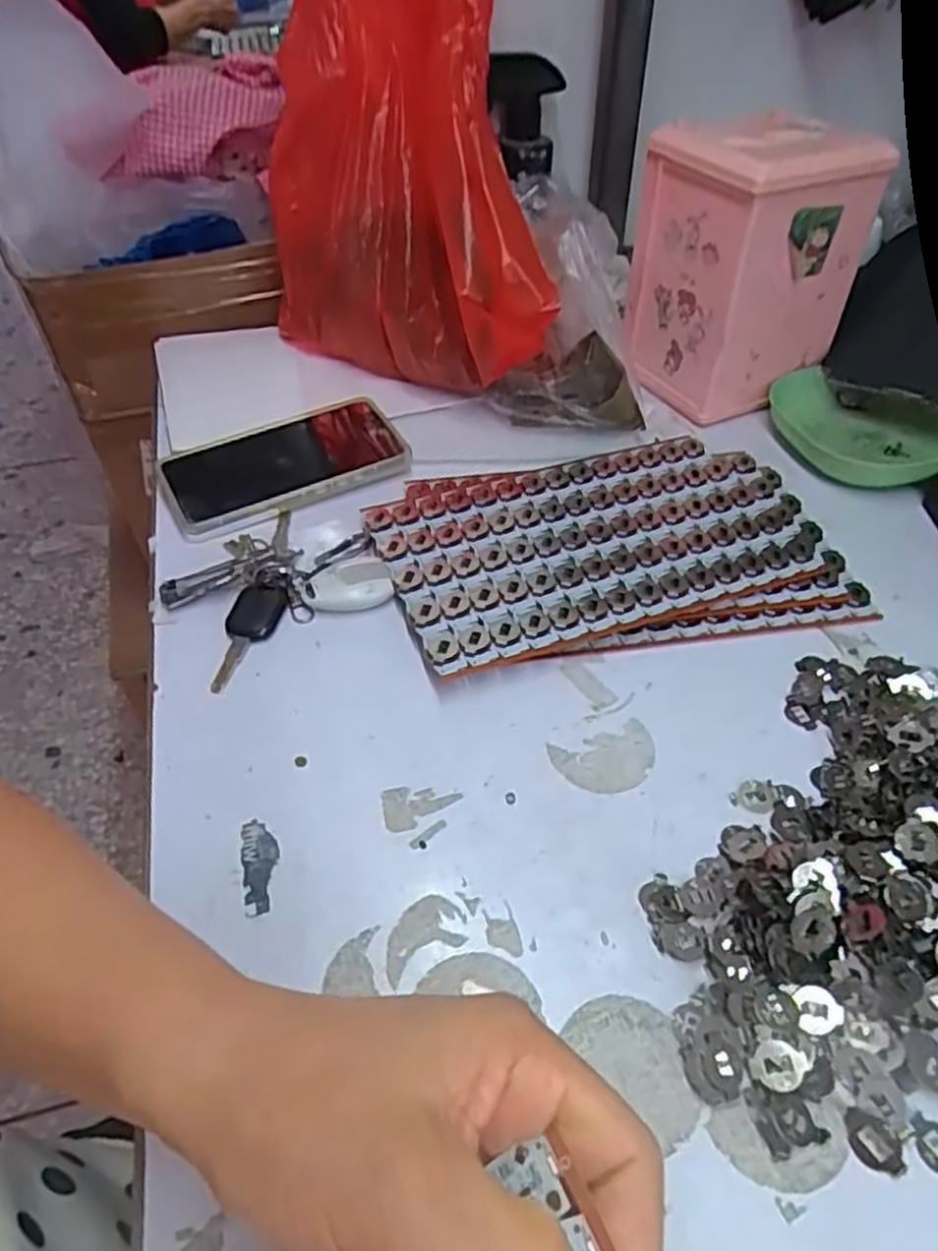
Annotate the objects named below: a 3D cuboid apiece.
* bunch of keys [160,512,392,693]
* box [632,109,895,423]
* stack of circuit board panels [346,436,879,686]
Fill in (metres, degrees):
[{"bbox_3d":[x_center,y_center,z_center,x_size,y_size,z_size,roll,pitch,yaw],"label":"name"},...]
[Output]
[{"bbox_3d":[-0.119,-0.030,0.464,0.121,0.018,0.110,-28,52,-24],"label":"bunch of keys"},{"bbox_3d":[0.198,-0.272,0.572,0.143,0.165,0.116,-19,49,-17],"label":"box"},{"bbox_3d":[0.088,-0.051,0.485,0.277,0.020,0.167,-9,47,-9],"label":"stack of circuit board panels"}]

